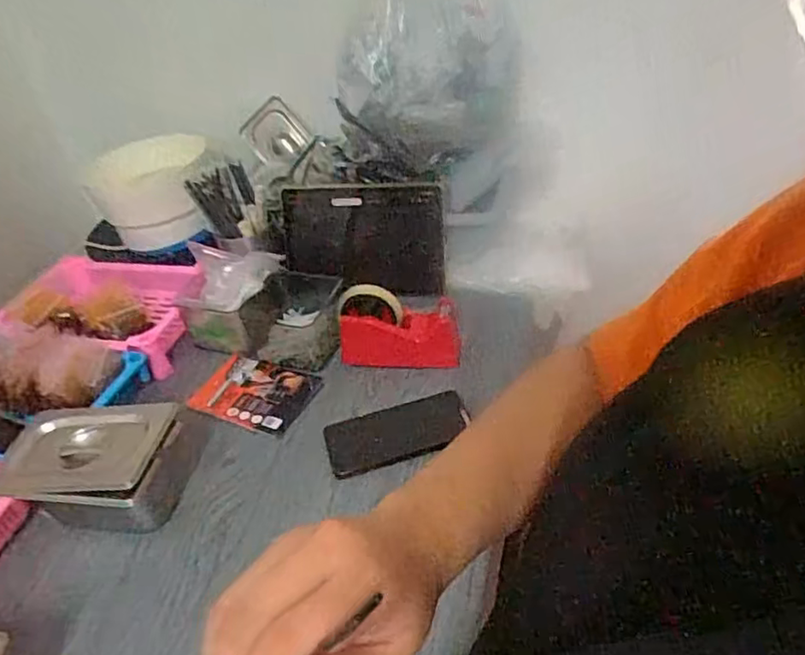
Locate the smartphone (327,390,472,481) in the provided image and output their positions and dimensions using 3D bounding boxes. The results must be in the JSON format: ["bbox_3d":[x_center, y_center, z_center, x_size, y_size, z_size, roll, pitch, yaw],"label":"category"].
[{"bbox_3d":[-0.007,0.120,0.715,0.165,0.015,0.087,-13,40,-8],"label":"smartphone"}]

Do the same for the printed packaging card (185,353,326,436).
[{"bbox_3d":[-0.194,0.082,0.795,0.157,0.005,0.102,14,44,23],"label":"printed packaging card"}]

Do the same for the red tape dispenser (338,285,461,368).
[{"bbox_3d":[-0.005,0.001,0.785,0.152,0.105,0.040,0,40,8],"label":"red tape dispenser"}]

